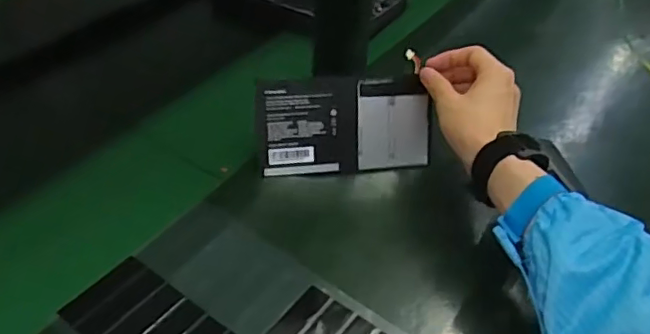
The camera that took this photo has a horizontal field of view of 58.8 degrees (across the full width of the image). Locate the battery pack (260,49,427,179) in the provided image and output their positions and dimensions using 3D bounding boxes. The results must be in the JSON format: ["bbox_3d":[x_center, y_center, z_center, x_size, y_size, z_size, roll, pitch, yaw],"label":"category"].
[{"bbox_3d":[0.021,-0.041,0.553,0.164,0.093,0.006,-5,13,-12],"label":"battery pack"}]

